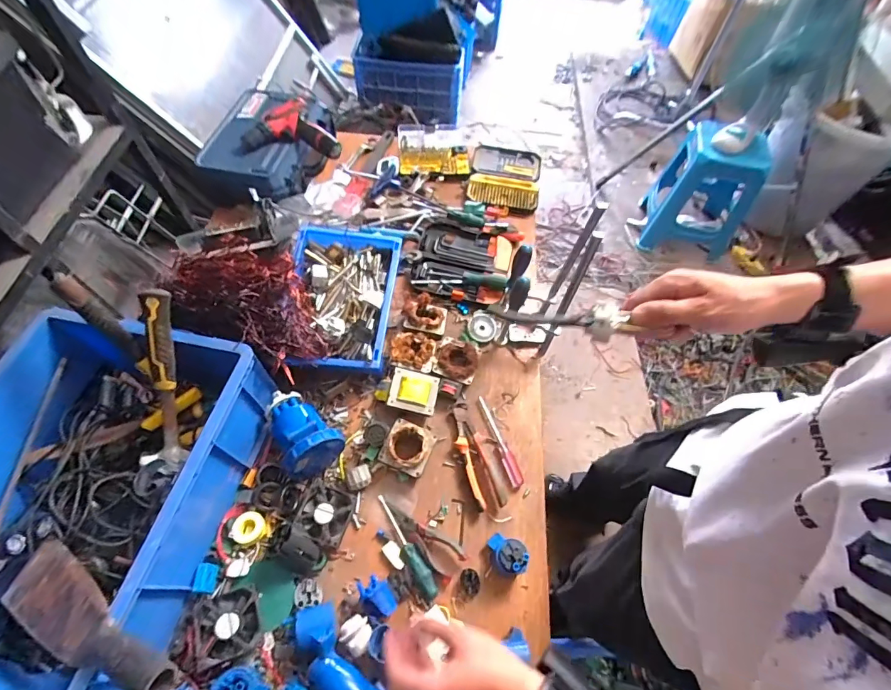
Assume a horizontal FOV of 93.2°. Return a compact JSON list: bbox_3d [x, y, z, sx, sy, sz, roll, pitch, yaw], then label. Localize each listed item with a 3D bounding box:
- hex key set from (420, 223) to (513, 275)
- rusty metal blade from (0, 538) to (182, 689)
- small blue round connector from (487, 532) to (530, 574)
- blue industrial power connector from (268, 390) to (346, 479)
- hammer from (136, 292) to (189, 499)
[{"bbox_3d":[0.050,-0.233,1.001,0.210,0.016,0.114,12,60,6],"label":"hex key set"},{"bbox_3d":[-0.427,0.315,0.491,0.367,0.029,0.082,0,55,32],"label":"rusty metal blade"},{"bbox_3d":[0.096,0.331,0.666,0.066,0.058,0.051,25,62,13],"label":"small blue round connector"},{"bbox_3d":[-0.254,0.142,0.713,0.105,0.096,0.137,-37,67,-21],"label":"blue industrial power connector"},{"bbox_3d":[-0.446,0.069,0.645,0.059,0.070,0.309,8,101,3],"label":"hammer"}]

